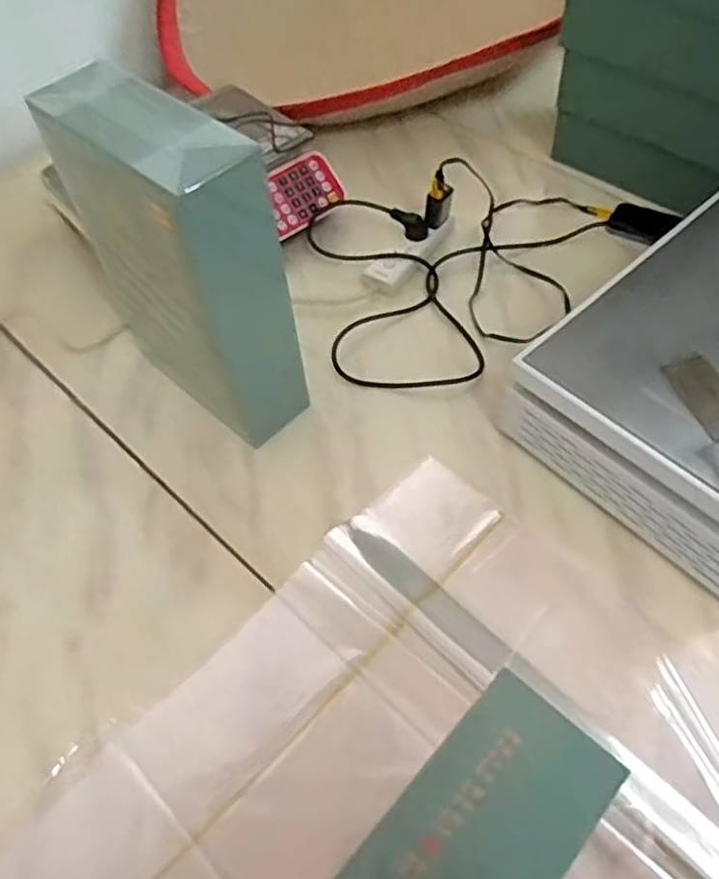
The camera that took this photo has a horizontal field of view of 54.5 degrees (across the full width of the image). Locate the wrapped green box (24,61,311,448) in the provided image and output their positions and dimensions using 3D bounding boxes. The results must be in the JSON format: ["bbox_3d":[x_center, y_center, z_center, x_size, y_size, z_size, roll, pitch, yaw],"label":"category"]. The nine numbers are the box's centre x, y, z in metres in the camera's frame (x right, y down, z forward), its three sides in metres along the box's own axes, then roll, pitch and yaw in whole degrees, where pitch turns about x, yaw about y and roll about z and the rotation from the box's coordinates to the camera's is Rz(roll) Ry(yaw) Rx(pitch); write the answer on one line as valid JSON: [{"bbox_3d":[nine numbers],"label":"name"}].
[{"bbox_3d":[-0.188,-0.175,0.751,0.220,0.362,0.100,34,64,25],"label":"wrapped green box"}]

